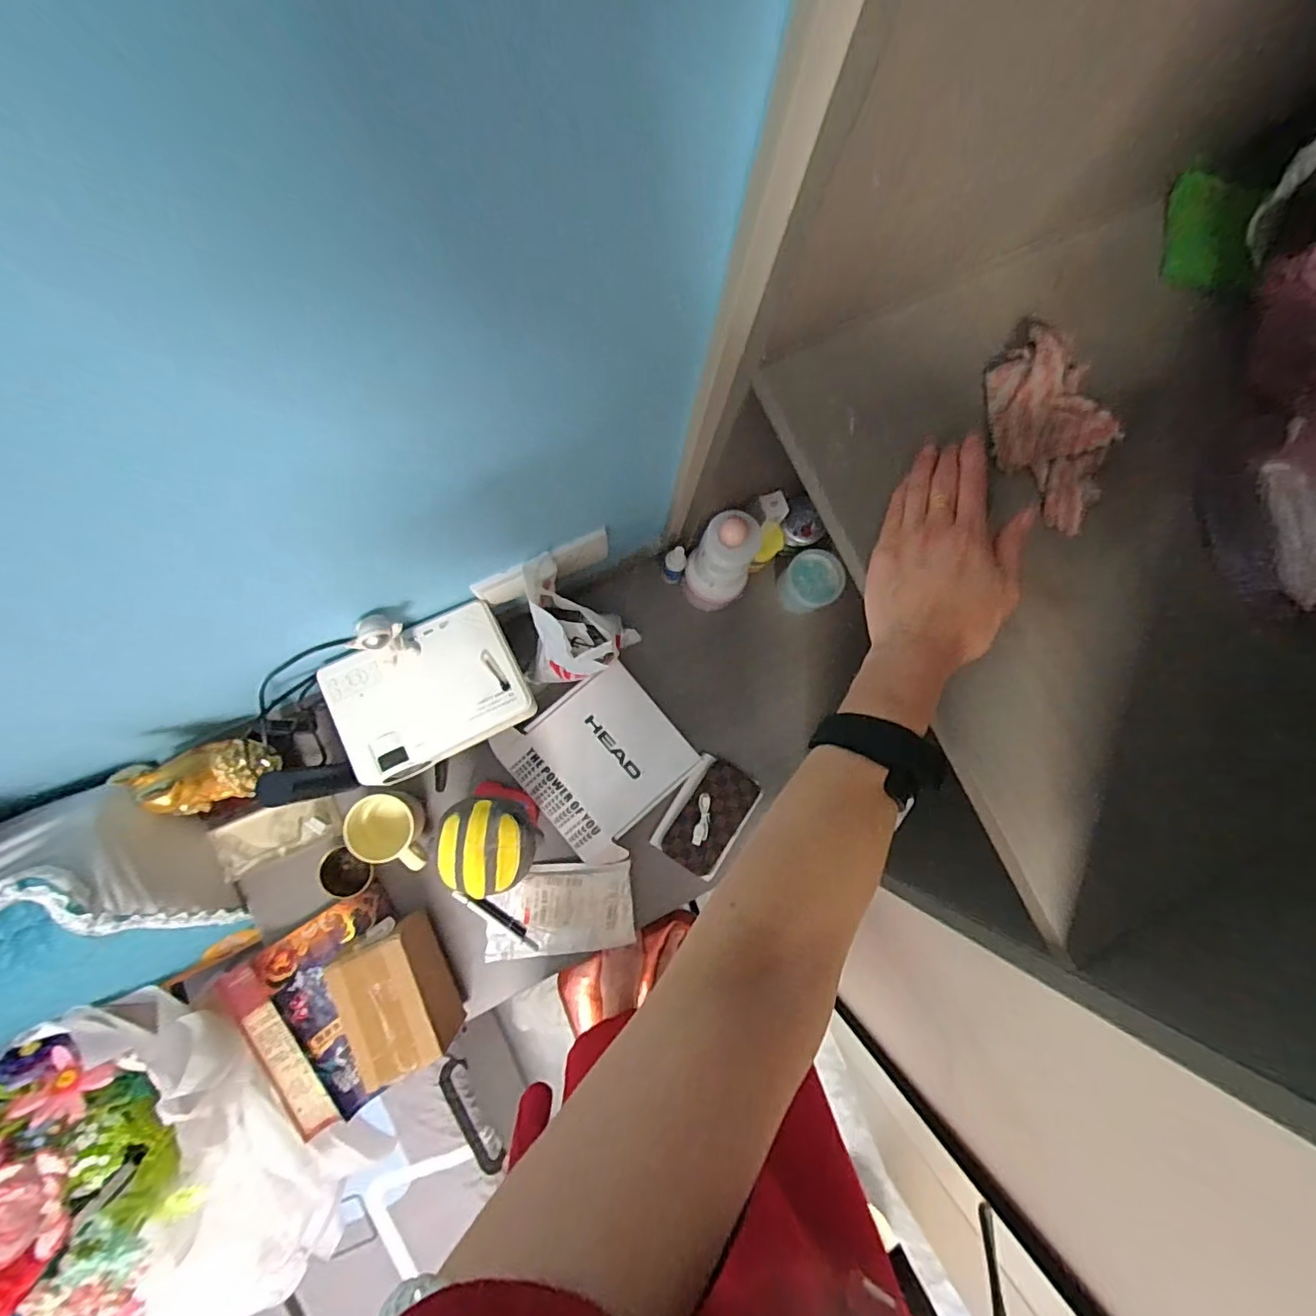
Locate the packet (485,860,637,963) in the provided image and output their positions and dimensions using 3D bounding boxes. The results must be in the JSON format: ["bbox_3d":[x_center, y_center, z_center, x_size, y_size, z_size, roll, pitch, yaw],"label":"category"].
[{"bbox_3d":[-0.134,0.346,0.767,0.198,0.033,0.122,-4,83,-5],"label":"packet"}]

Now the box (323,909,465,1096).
[{"bbox_3d":[-0.313,0.412,0.693,0.100,0.114,0.156,-19,84,-6],"label":"box"}]

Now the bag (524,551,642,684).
[{"bbox_3d":[-0.096,-0.034,0.715,0.135,0.186,0.134,9,82,-3],"label":"bag"}]

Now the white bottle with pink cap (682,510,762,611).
[{"bbox_3d":[0.086,-0.124,0.724,0.081,0.171,0.089,1,82,-4],"label":"white bottle with pink cap"}]

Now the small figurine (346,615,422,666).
[{"bbox_3d":[-0.291,-0.017,0.603,0.034,0.095,0.042,21,81,-1],"label":"small figurine"}]

